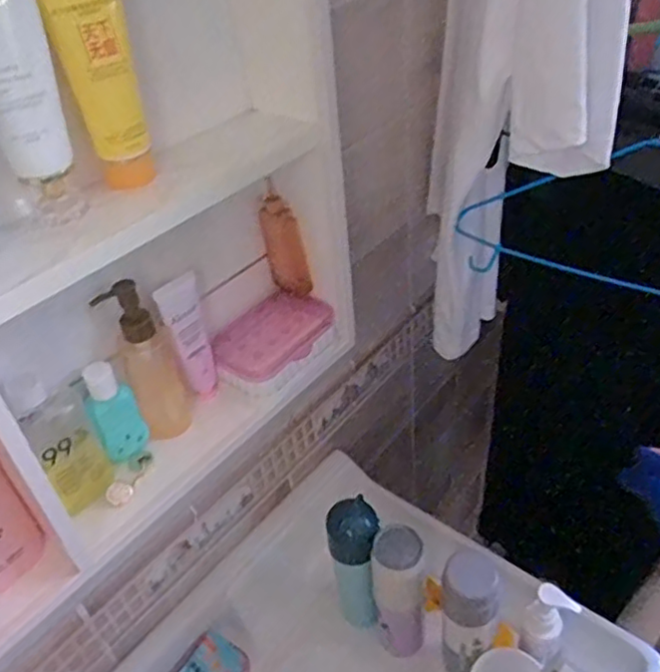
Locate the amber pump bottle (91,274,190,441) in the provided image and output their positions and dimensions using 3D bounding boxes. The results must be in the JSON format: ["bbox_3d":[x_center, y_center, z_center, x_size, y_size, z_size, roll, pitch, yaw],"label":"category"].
[{"bbox_3d":[-0.156,0.025,0.560,0.046,0.148,0.039,-9,40,-3],"label":"amber pump bottle"}]

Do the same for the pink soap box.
[{"bbox_3d":[-0.054,0.005,0.650,0.076,0.041,0.122,21,47,29],"label":"pink soap box"}]

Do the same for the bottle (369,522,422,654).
[{"bbox_3d":[0.077,0.293,0.735,0.052,0.192,0.053,0,40,9],"label":"bottle"}]

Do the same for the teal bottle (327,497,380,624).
[{"bbox_3d":[0.033,0.275,0.766,0.055,0.191,0.056,-6,39,1],"label":"teal bottle"}]

